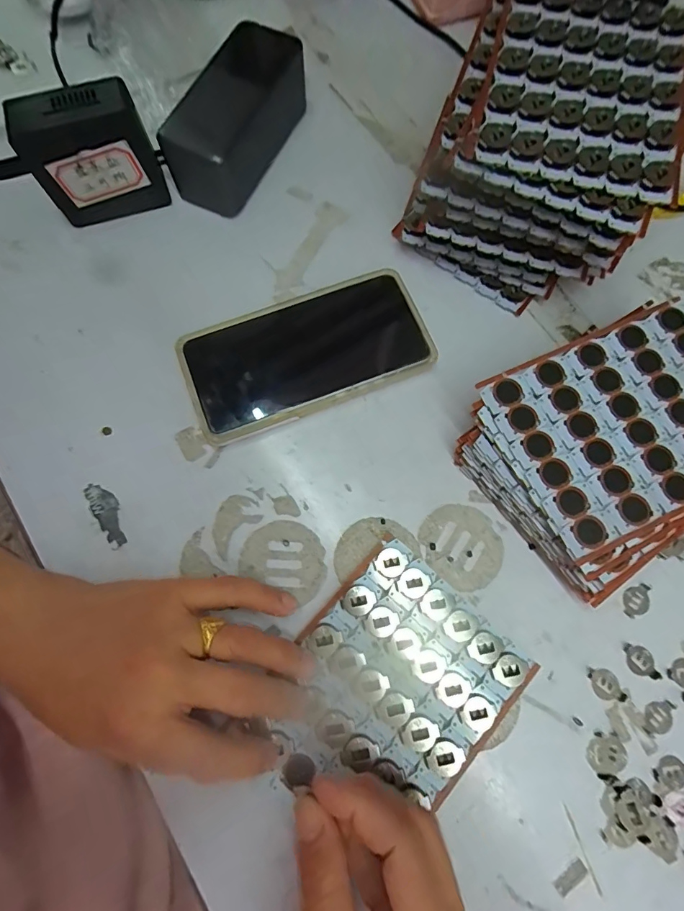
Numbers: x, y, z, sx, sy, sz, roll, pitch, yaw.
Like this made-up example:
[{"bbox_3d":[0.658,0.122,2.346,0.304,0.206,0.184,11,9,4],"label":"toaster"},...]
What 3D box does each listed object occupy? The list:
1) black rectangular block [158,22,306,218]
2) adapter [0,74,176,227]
[{"bbox_3d":[-0.078,-0.254,0.322,0.053,0.057,0.130,23,76,5],"label":"black rectangular block"},{"bbox_3d":[-0.171,-0.208,0.299,0.076,0.076,0.038,-19,76,-5],"label":"adapter"}]

